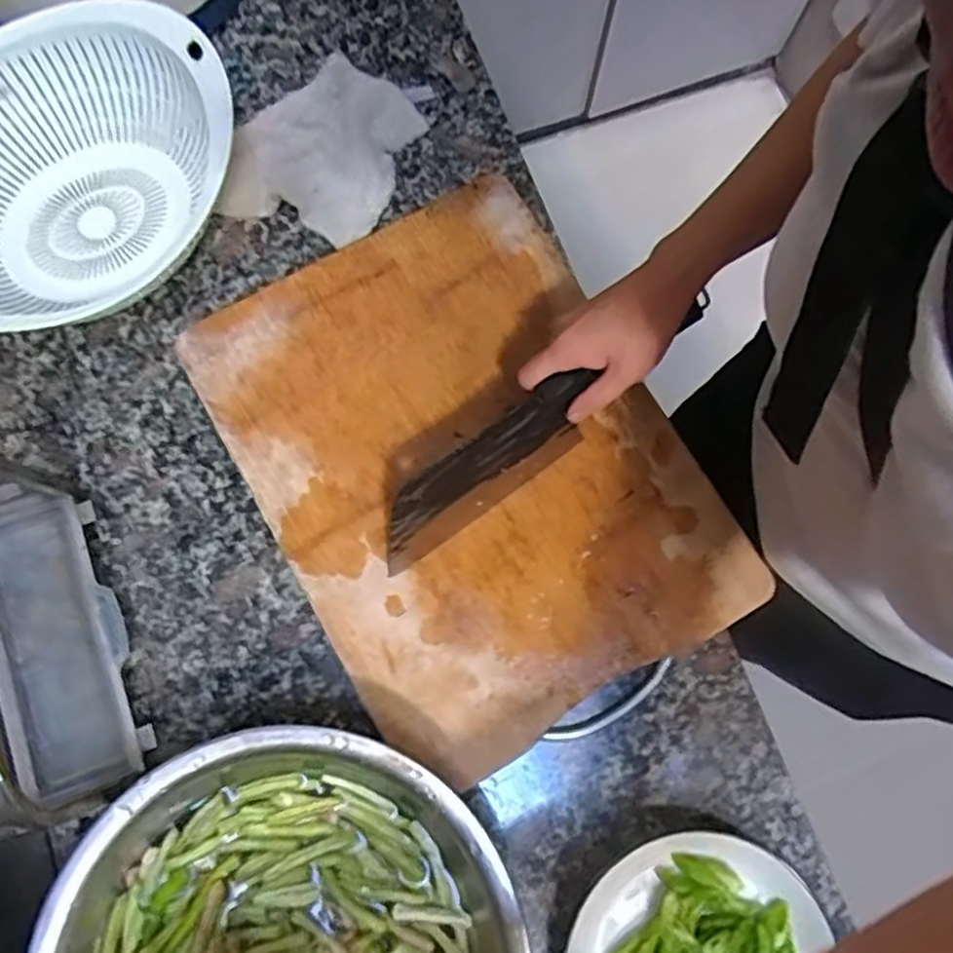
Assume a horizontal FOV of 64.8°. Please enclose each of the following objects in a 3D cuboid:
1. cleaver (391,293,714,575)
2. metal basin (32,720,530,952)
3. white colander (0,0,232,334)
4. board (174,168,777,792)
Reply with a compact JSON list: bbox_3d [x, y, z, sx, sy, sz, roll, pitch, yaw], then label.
[{"bbox_3d":[0.042,-0.034,0.522,0.269,0.076,0.025,-36,57,-9],"label":"cleaver"},{"bbox_3d":[-0.116,0.291,0.450,0.251,0.070,0.275,0,78,0],"label":"metal basin"},{"bbox_3d":[-0.303,-0.213,0.559,0.215,0.104,0.275,42,81,8],"label":"white colander"},{"bbox_3d":[-0.007,-0.012,0.557,0.289,0.024,0.387,-30,79,-6],"label":"board"}]

